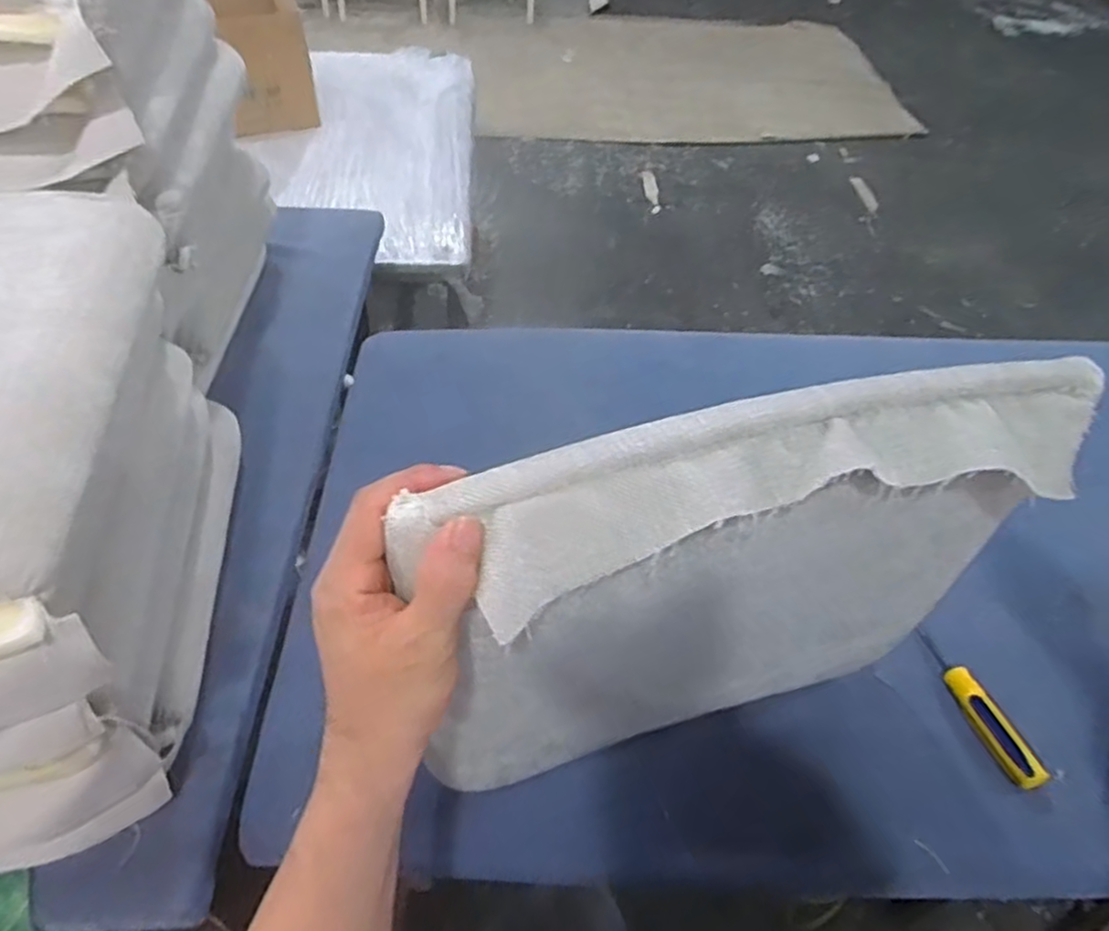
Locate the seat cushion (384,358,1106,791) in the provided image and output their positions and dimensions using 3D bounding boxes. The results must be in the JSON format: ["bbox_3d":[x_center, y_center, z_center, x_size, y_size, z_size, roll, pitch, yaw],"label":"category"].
[{"bbox_3d":[0.116,0.086,0.480,0.408,0.292,0.066,-12,49,-17],"label":"seat cushion"}]

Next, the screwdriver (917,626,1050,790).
[{"bbox_3d":[0.401,0.226,0.683,0.026,0.025,0.157,-11,48,-13],"label":"screwdriver"}]

